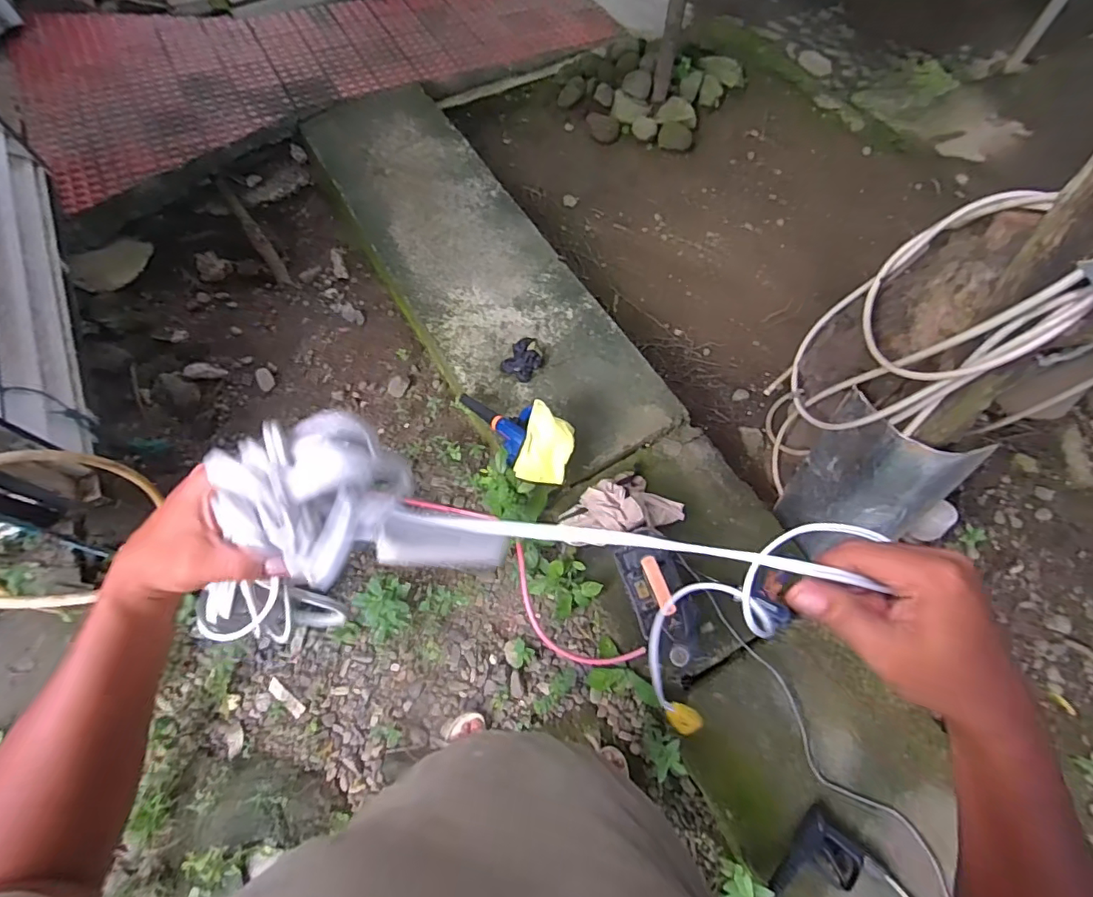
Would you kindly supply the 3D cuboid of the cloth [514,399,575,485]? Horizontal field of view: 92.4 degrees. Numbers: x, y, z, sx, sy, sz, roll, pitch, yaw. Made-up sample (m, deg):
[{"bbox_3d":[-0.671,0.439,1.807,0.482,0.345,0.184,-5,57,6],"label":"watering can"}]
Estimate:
[{"bbox_3d":[0.005,-0.012,1.487,0.144,0.055,0.228,17,85,-1],"label":"cloth"}]

